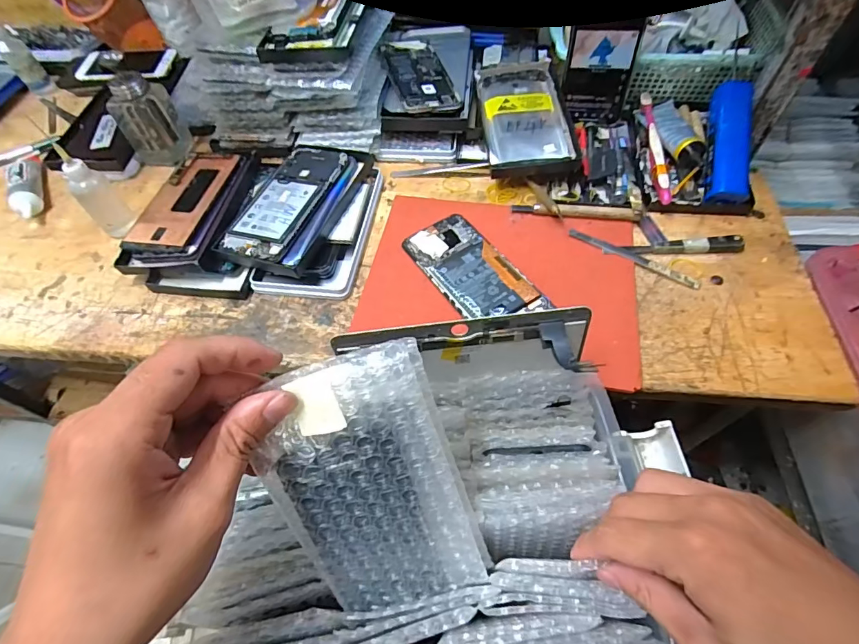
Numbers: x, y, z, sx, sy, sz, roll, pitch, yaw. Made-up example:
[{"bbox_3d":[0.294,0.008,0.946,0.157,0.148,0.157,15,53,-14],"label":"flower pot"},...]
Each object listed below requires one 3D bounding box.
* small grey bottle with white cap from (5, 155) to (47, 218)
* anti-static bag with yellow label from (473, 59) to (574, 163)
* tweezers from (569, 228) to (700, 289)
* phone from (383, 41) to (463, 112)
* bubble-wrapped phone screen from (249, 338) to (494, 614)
[{"bbox_3d":[-0.484,-0.168,0.533,0.025,0.027,0.113,-23,59,-10],"label":"small grey bottle with white cap"},{"bbox_3d":[0.108,-0.250,0.521,0.091,0.022,0.173,-4,63,1],"label":"anti-static bag with yellow label"},{"bbox_3d":[0.200,-0.064,0.438,0.129,0.004,0.010,27,64,20],"label":"tweezers"},{"bbox_3d":[-0.014,-0.298,0.535,0.067,0.005,0.146,-14,62,-13],"label":"phone"},{"bbox_3d":[-0.028,0.097,0.248,0.094,0.167,0.010,-19,23,-2],"label":"bubble-wrapped phone screen"}]

